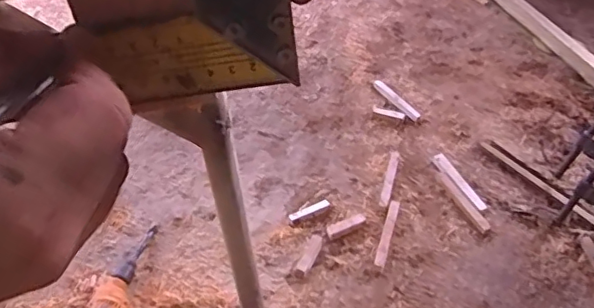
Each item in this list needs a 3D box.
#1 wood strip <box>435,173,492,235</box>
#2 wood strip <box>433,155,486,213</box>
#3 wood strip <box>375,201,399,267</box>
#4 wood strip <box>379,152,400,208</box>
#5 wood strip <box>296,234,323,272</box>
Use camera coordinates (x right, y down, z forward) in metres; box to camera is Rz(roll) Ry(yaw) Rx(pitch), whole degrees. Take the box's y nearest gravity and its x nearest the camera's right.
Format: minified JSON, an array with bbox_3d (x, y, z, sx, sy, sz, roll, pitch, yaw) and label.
[{"bbox_3d":[0.395,0.112,1.334,0.027,0.007,0.195,-18,48,-15],"label":"wood strip"},{"bbox_3d":[0.401,0.066,1.378,0.029,0.010,0.202,-18,48,-15],"label":"wood strip"},{"bbox_3d":[0.206,0.178,1.264,0.022,0.018,0.177,12,47,13],"label":"wood strip"},{"bbox_3d":[0.232,0.060,1.389,0.026,0.018,0.189,10,47,12],"label":"wood strip"},{"bbox_3d":[0.030,0.221,1.246,0.033,0.006,0.099,17,49,18],"label":"wood strip"}]

